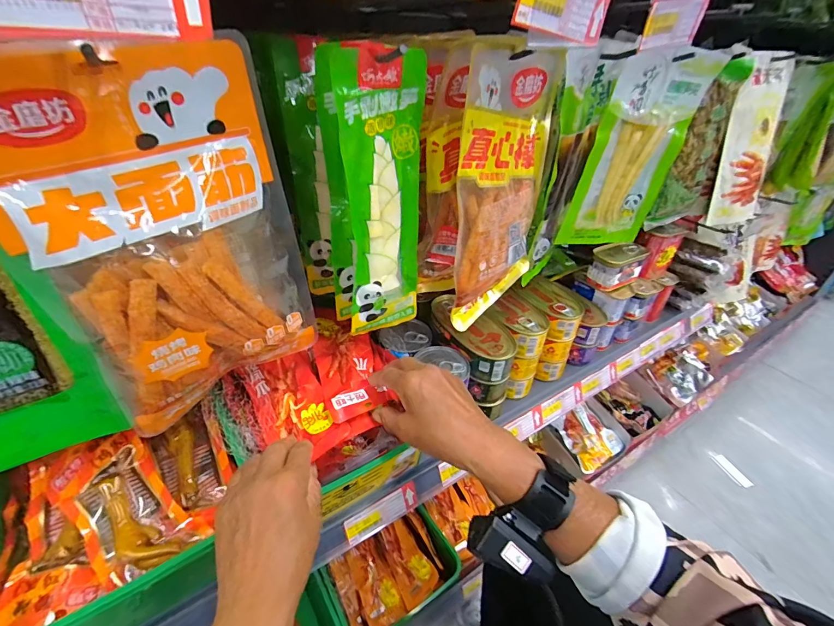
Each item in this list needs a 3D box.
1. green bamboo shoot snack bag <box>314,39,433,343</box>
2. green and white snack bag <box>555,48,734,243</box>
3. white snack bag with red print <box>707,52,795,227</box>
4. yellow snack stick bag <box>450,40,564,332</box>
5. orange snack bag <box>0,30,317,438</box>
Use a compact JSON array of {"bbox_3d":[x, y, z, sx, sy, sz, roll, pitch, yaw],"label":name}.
[{"bbox_3d":[-0.033,-0.093,0.363,0.026,0.256,0.087,32,46,32],"label":"green bamboo shoot snack bag"},{"bbox_3d":[0.300,-0.209,0.536,0.160,0.251,0.021,-4,40,-16],"label":"green and white snack bag"},{"bbox_3d":[0.565,-0.280,0.655,0.166,0.260,0.029,-19,30,-10],"label":"white snack bag with red print"},{"bbox_3d":[0.096,-0.129,0.408,0.039,0.245,0.164,27,43,27],"label":"yellow snack stick bag"},{"bbox_3d":[-0.163,-0.041,0.280,0.032,0.245,0.169,32,45,32],"label":"orange snack bag"}]

